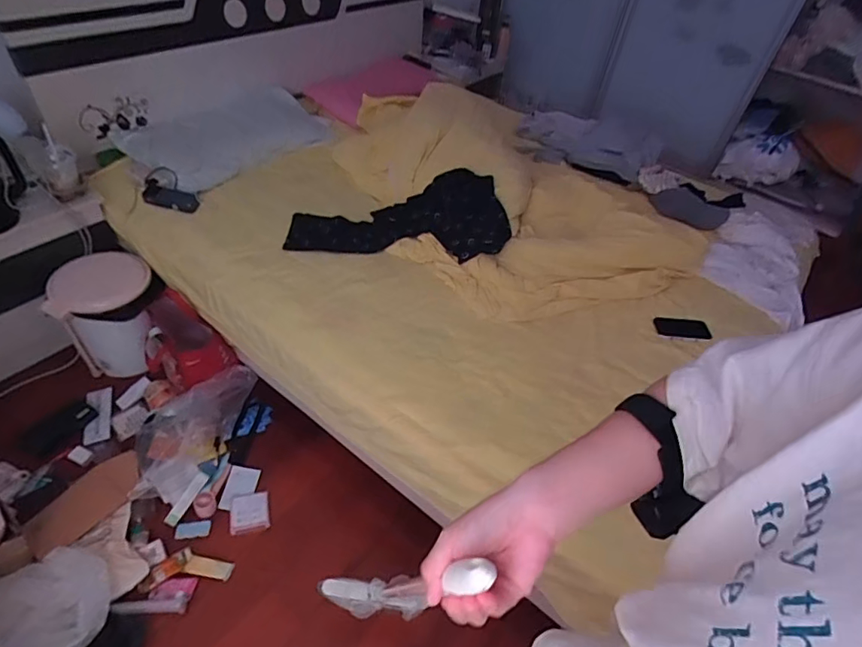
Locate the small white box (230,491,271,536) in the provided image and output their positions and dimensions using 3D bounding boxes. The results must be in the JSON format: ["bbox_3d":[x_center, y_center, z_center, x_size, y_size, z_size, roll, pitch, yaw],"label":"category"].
[{"bbox_3d":[-0.487,0.505,1.348,0.101,0.015,0.108,-7,46,-15],"label":"small white box"}]

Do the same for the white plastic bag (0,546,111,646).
[{"bbox_3d":[-0.827,0.616,1.065,0.256,0.094,0.245,-14,48,-21],"label":"white plastic bag"}]

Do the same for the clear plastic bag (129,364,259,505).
[{"bbox_3d":[-0.677,0.294,1.431,0.191,0.141,0.422,15,45,7],"label":"clear plastic bag"}]

